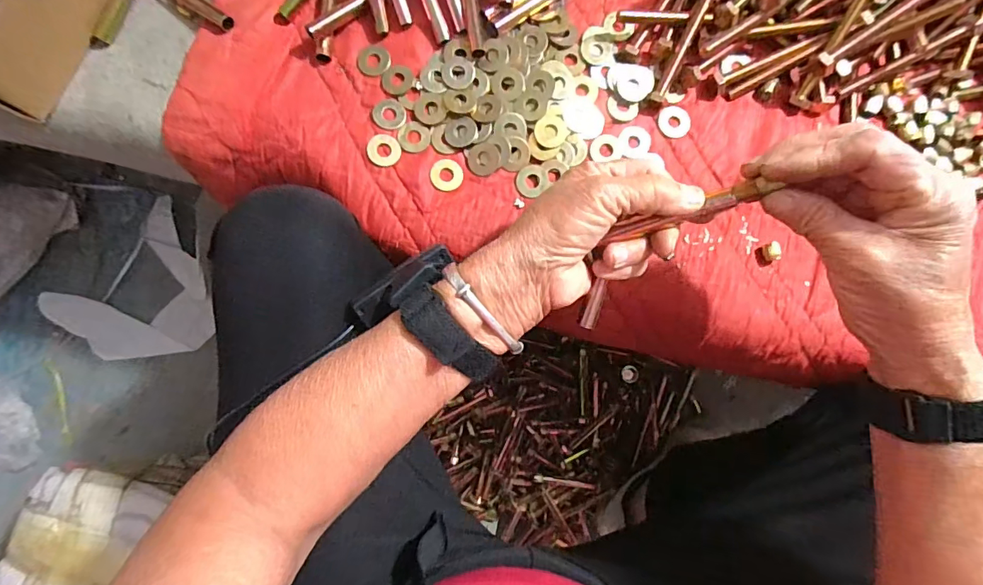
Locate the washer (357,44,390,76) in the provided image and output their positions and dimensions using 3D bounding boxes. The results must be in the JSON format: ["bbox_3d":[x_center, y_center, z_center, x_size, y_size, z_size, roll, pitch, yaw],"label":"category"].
[{"bbox_3d":[-0.091,-0.180,0.368,0.024,0.004,0.025,0,85,-1],"label":"washer"}]

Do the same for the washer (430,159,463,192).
[{"bbox_3d":[-0.034,-0.088,0.358,0.024,0.004,0.024,0,85,-1],"label":"washer"}]

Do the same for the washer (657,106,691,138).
[{"bbox_3d":[0.143,-0.133,0.370,0.025,0.004,0.024,0,85,-1],"label":"washer"}]

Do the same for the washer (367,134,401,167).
[{"bbox_3d":[-0.081,-0.107,0.358,0.024,0.005,0.024,0,85,-1],"label":"washer"}]

